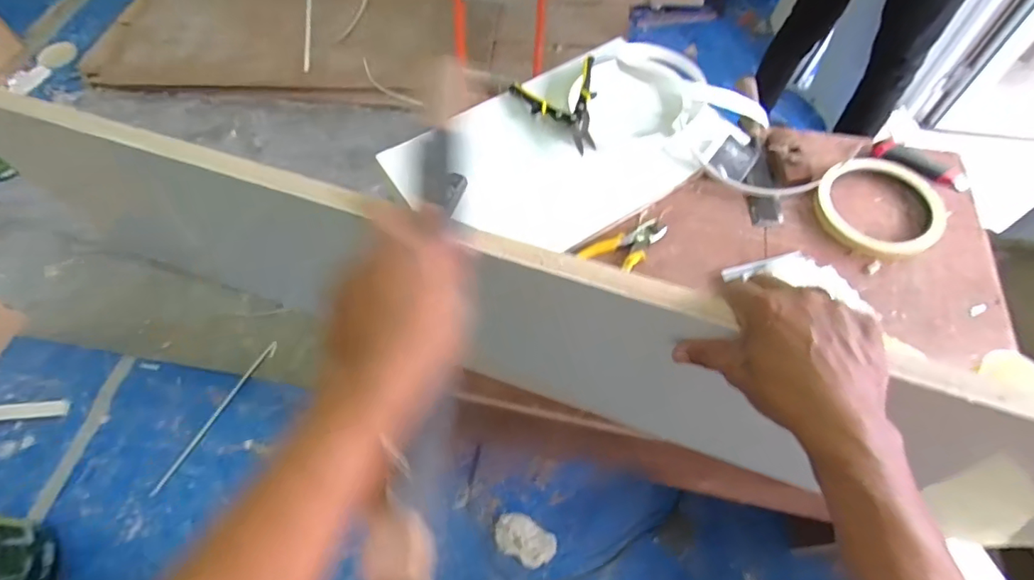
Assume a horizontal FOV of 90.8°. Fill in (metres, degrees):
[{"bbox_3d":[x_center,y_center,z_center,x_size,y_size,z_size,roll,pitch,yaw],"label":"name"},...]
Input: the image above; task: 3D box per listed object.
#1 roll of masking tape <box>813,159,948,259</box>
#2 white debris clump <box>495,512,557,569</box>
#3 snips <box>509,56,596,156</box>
[{"bbox_3d":[0.589,-0.136,0.823,0.185,0.028,0.181,-37,65,-16],"label":"roll of masking tape"},{"bbox_3d":[0.019,0.644,1.313,0.165,0.070,0.100,23,65,16],"label":"white debris clump"},{"bbox_3d":[0.081,-0.325,0.925,0.158,0.030,0.216,-9,61,-1],"label":"snips"}]

